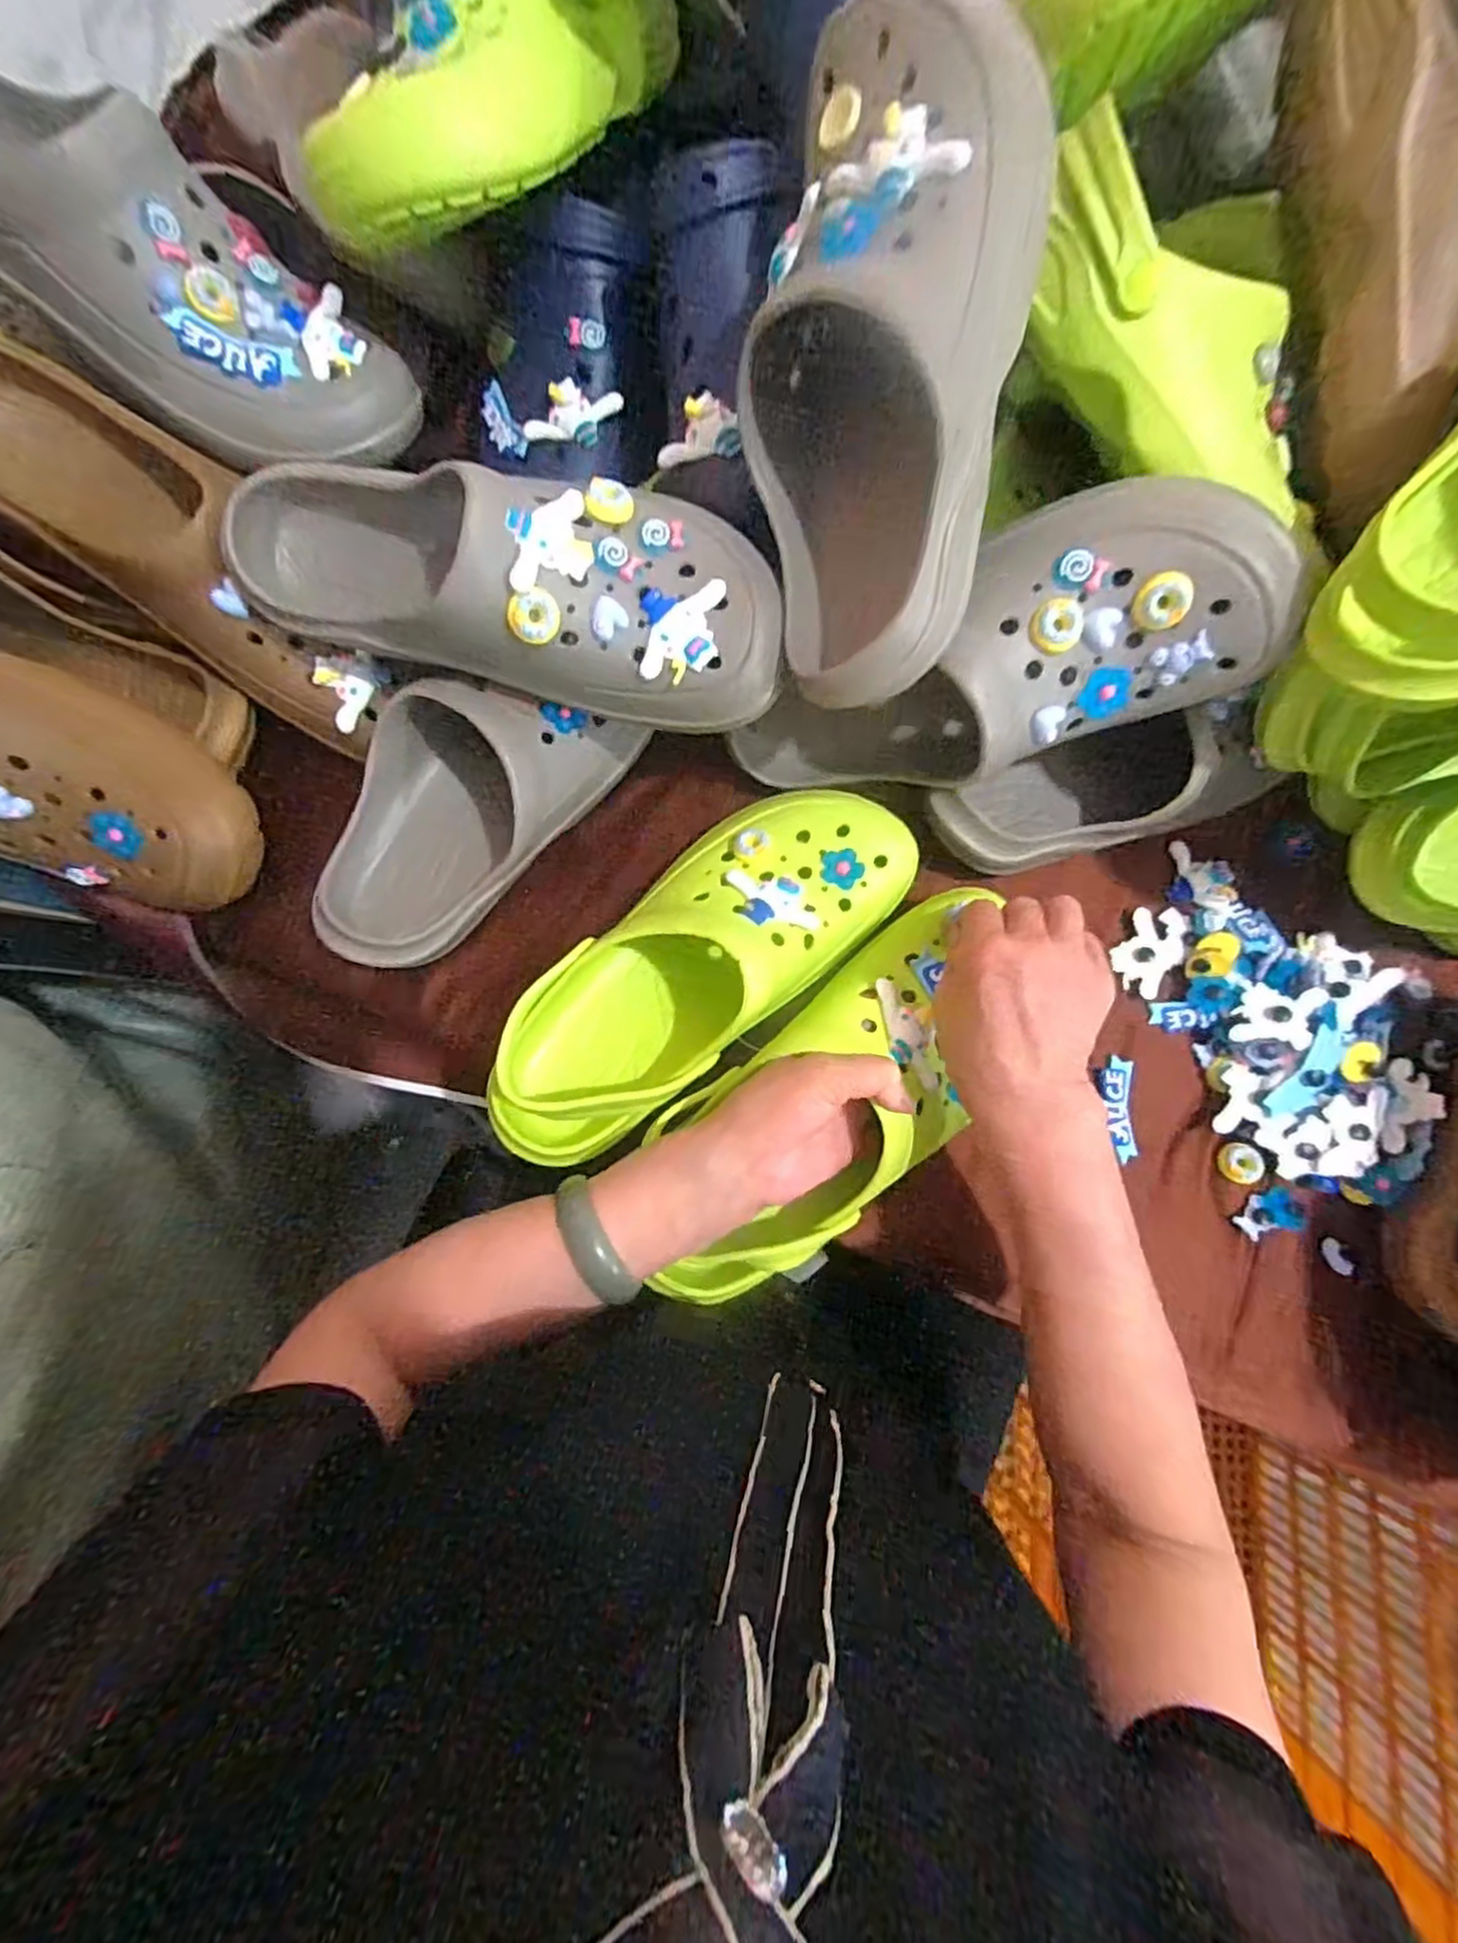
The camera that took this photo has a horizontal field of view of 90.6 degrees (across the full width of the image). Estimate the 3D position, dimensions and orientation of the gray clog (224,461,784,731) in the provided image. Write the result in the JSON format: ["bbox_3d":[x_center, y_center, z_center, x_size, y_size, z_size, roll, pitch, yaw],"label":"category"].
[{"bbox_3d":[-0.100,-0.196,0.349,0.251,0.077,0.092,9,79,1],"label":"gray clog"}]

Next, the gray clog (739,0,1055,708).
[{"bbox_3d":[0.069,-0.268,0.321,0.115,0.087,0.276,2,104,-1],"label":"gray clog"}]

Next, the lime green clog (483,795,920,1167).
[{"bbox_3d":[-0.016,-0.006,0.410,0.283,0.087,0.111,-42,83,-8],"label":"lime green clog"}]

